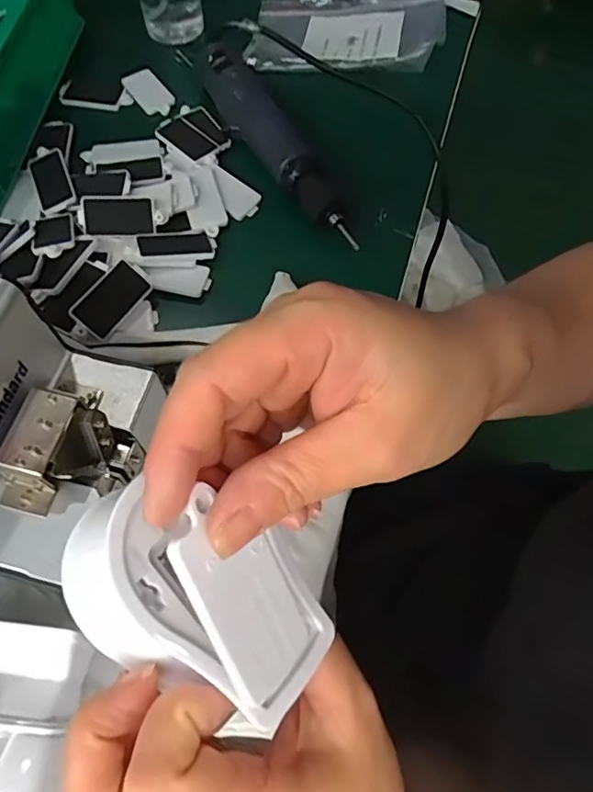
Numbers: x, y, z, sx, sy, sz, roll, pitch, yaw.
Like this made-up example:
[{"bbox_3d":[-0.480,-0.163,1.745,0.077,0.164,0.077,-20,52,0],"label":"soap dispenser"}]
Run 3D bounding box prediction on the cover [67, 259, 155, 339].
[{"bbox_3d":[-0.141,-0.073,0.410,0.033,0.008,0.061,44,64,-21],"label":"cover"}]

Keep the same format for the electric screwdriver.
[{"bbox_3d":[-0.018,-0.223,0.478,0.047,0.030,0.253,-27,69,-12],"label":"electric screwdriver"}]

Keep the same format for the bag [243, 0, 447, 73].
[{"bbox_3d":[0.057,-0.404,0.570,0.193,0.028,0.189,7,66,3],"label":"bag"}]

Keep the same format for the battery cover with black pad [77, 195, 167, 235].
[{"bbox_3d":[-0.146,-0.149,0.446,0.070,0.005,0.031,2,102,0],"label":"battery cover with black pad"}]

